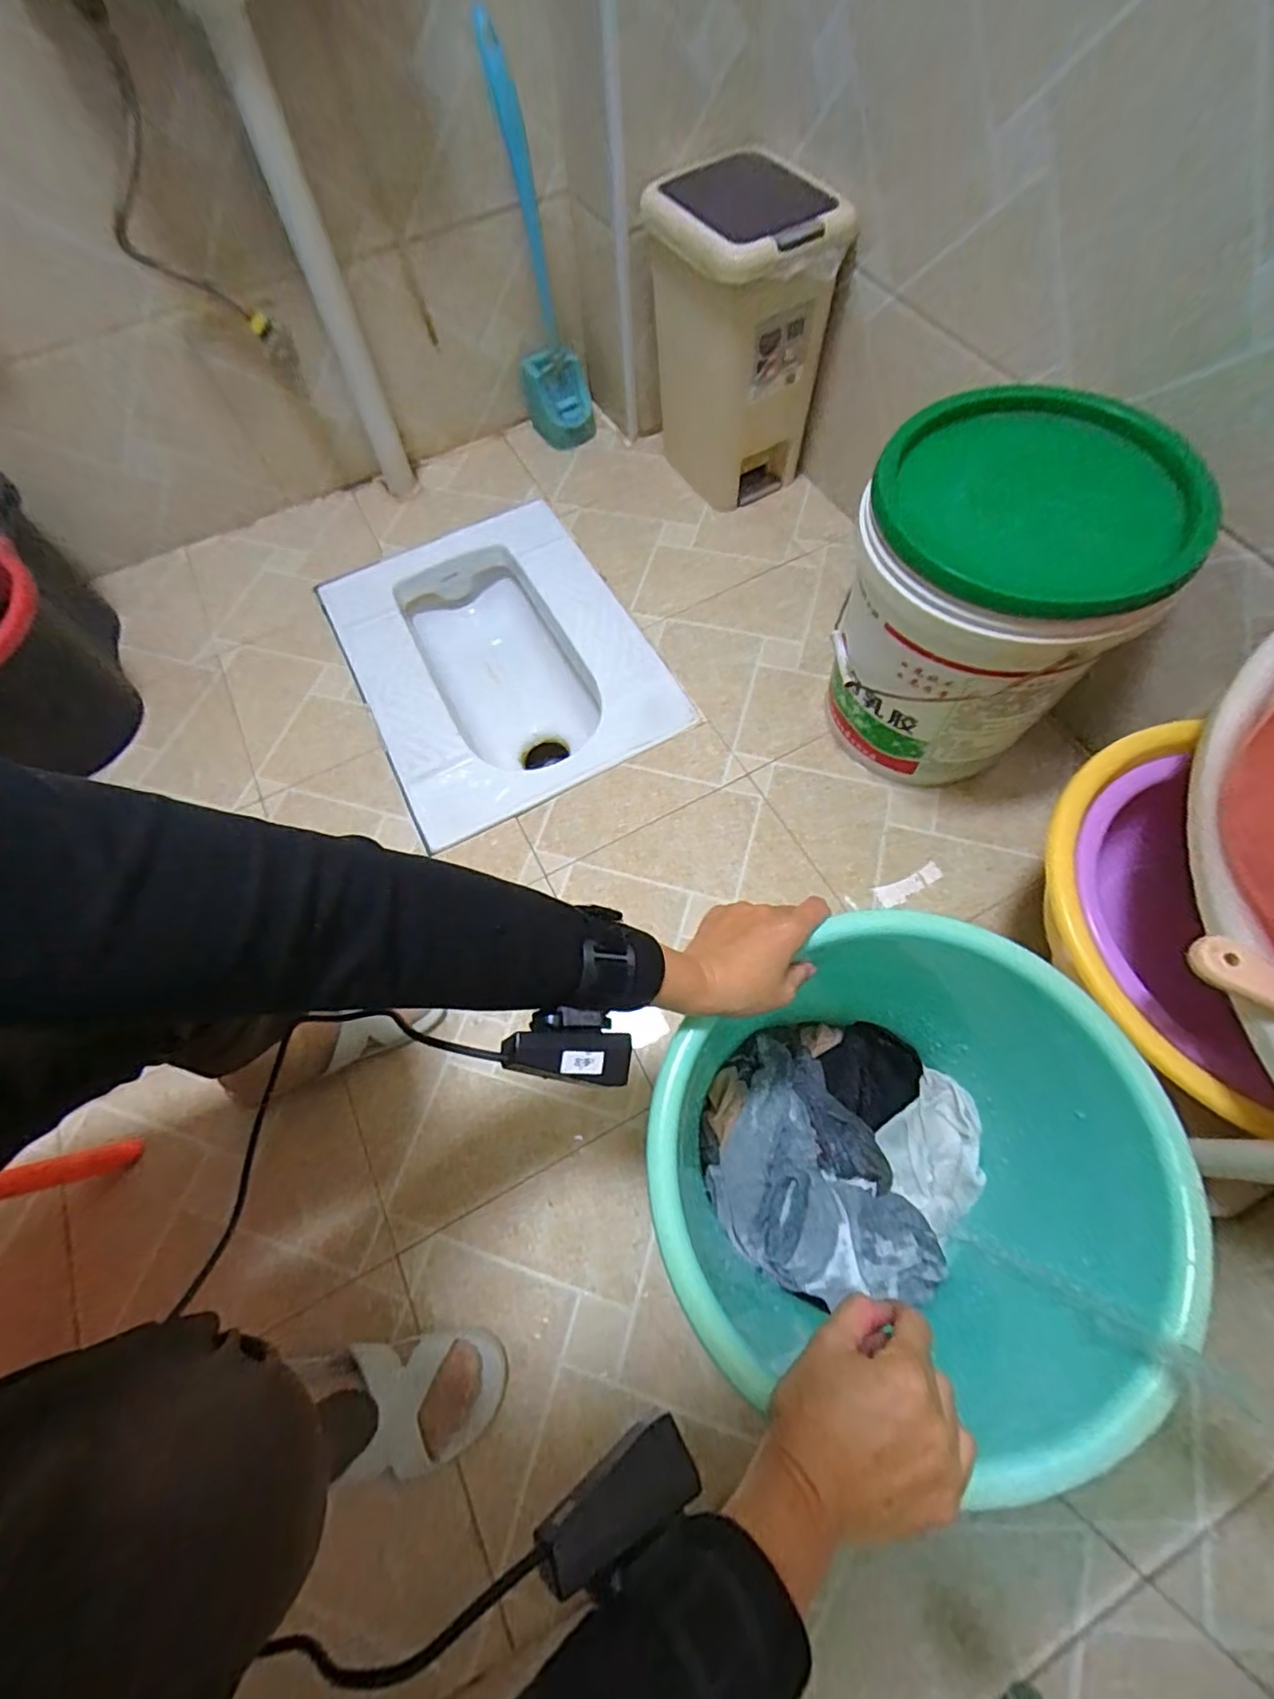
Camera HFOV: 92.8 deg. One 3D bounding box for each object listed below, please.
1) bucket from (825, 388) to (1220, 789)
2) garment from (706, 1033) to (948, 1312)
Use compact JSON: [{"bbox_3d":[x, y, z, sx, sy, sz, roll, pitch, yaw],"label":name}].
[{"bbox_3d":[0.352,-0.252,0.682,0.248,0.333,0.248,-1,68,3],"label":"bucket"},{"bbox_3d":[0.147,0.296,0.543,0.150,0.047,0.216,-29,68,-9],"label":"garment"}]

